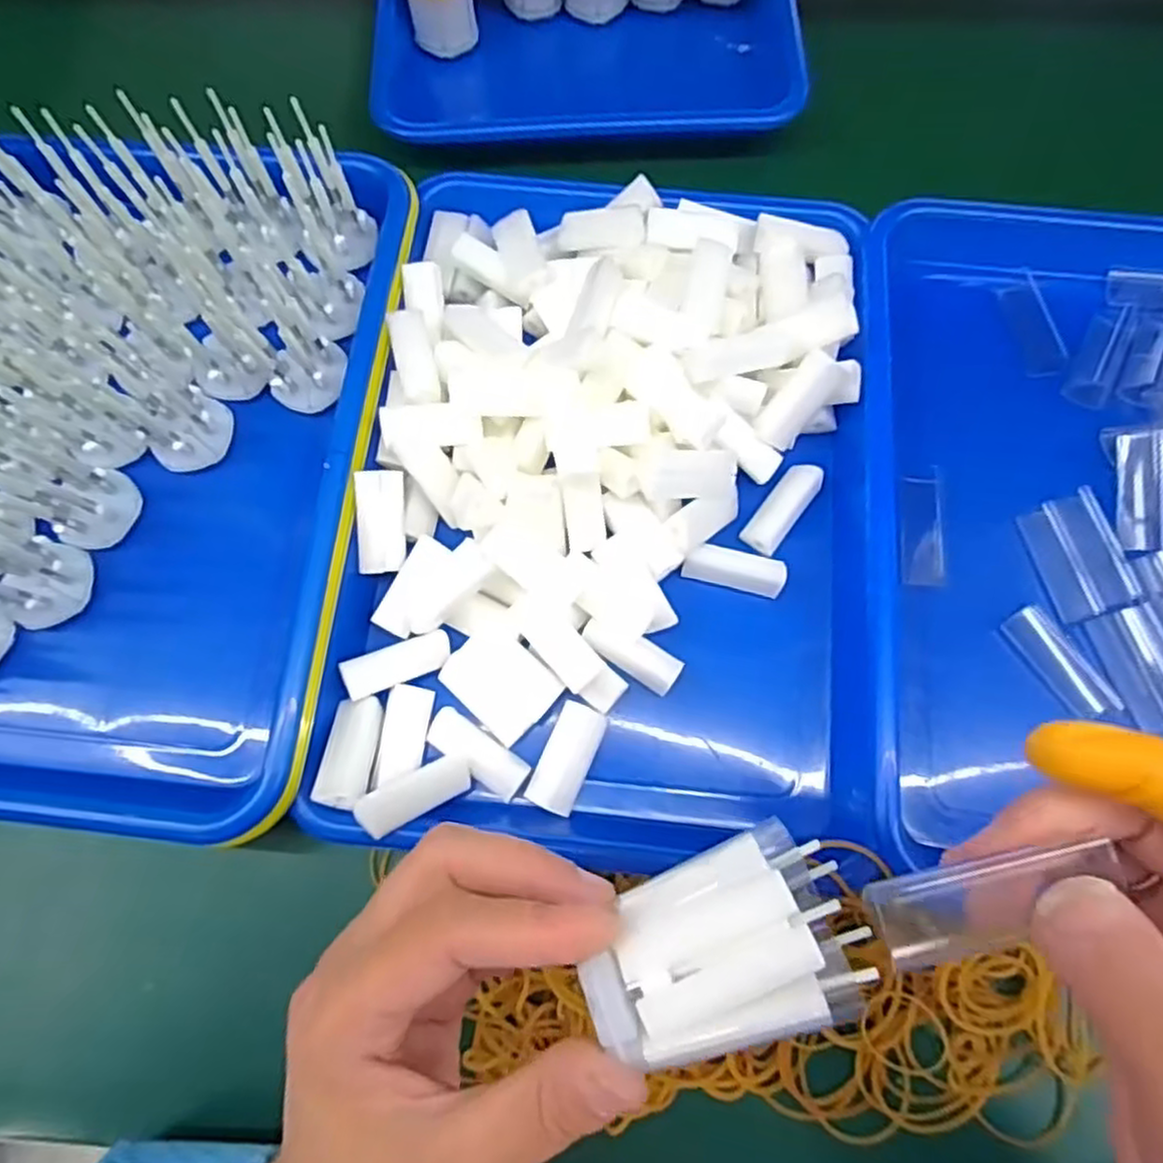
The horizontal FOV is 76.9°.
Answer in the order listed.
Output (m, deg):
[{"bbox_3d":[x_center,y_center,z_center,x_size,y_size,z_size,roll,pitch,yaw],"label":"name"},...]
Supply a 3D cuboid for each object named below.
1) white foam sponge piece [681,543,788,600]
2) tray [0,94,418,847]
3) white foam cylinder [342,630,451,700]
[{"bbox_3d":[0.070,-0.005,0.338,0.044,0.015,0.015,14,73,5],"label":"white foam sponge piece"},{"bbox_3d":[-0.218,-0.065,0.335,0.242,0.080,0.333,5,72,3],"label":"tray"},{"bbox_3d":[-0.079,0.035,0.316,0.046,0.011,0.017,-25,73,-6],"label":"white foam cylinder"}]

